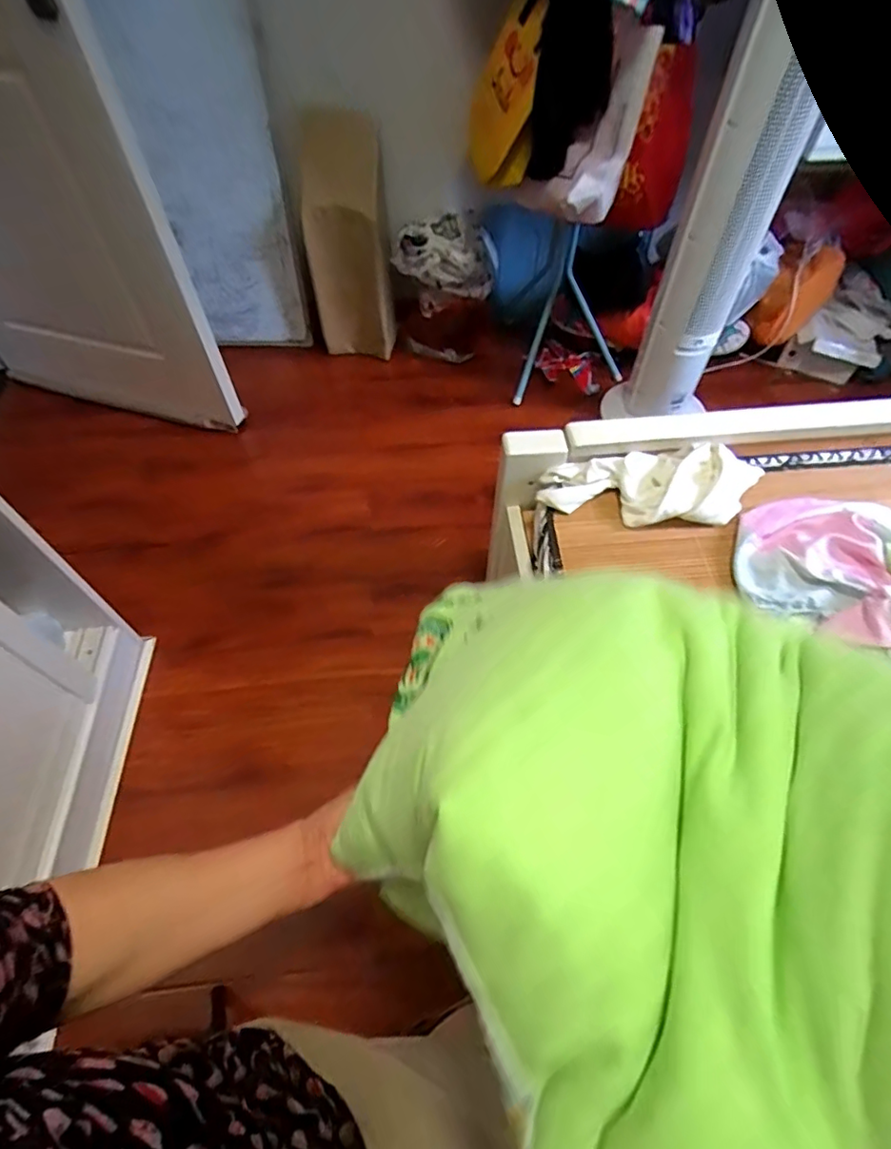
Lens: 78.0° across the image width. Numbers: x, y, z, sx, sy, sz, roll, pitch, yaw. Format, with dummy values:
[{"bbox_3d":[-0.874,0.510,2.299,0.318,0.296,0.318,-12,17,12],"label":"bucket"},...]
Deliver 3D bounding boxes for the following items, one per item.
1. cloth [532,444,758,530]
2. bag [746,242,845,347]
[{"bbox_3d":[0.316,-0.130,0.819,0.342,0.052,0.117,-3,58,-1],"label":"cloth"},{"bbox_3d":[0.963,-0.764,1.524,0.162,0.191,0.223,30,63,18],"label":"bag"}]

